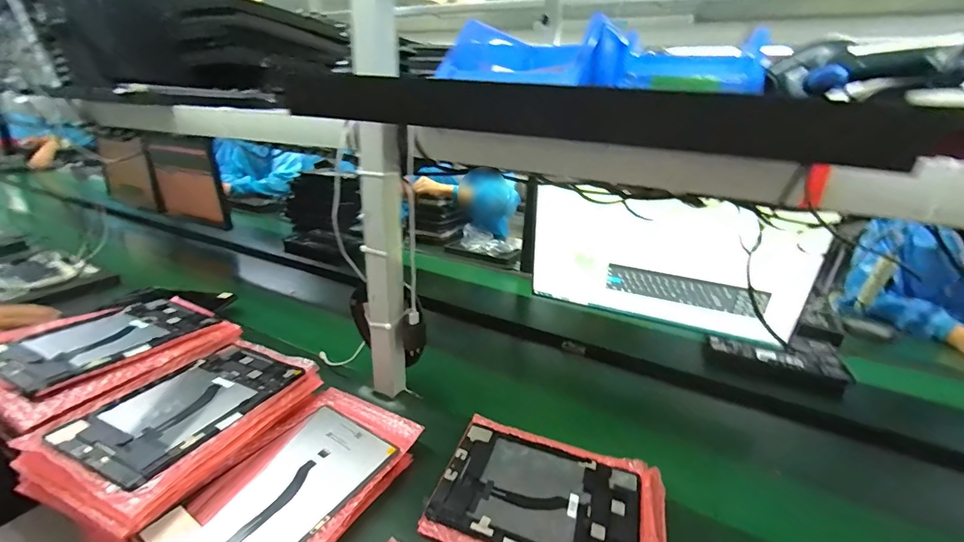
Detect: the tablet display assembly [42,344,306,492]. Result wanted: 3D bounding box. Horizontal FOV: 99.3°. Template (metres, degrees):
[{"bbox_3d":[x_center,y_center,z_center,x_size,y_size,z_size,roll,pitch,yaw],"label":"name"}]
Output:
[{"bbox_3d":[-0.402,0.180,0.571,0.162,0.009,0.251,14,22,18],"label":"tablet display assembly"}]

